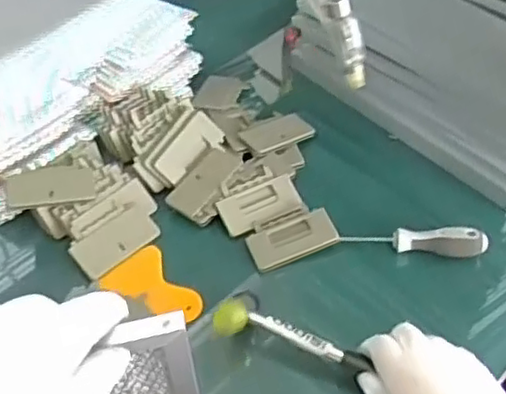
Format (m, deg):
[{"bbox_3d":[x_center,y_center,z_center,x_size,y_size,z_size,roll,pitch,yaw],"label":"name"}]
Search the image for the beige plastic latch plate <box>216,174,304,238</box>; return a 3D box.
[{"bbox_3d":[0.007,0.008,0.685,0.084,0.008,0.045,-20,67,-13],"label":"beige plastic latch plate"}]

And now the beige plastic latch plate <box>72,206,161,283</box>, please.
[{"bbox_3d":[-0.135,0.045,0.656,0.087,0.004,0.040,-34,85,-25],"label":"beige plastic latch plate"}]

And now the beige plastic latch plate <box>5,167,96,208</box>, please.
[{"bbox_3d":[-0.202,-0.011,0.659,0.084,0.010,0.039,-9,68,-18],"label":"beige plastic latch plate"}]

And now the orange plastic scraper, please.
[{"bbox_3d":[-0.095,0.092,0.631,0.062,0.006,0.093,-36,58,-22],"label":"orange plastic scraper"}]

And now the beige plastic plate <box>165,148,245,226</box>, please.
[{"bbox_3d":[-0.046,-0.015,0.705,0.053,0.015,0.095,23,52,22],"label":"beige plastic plate"}]

